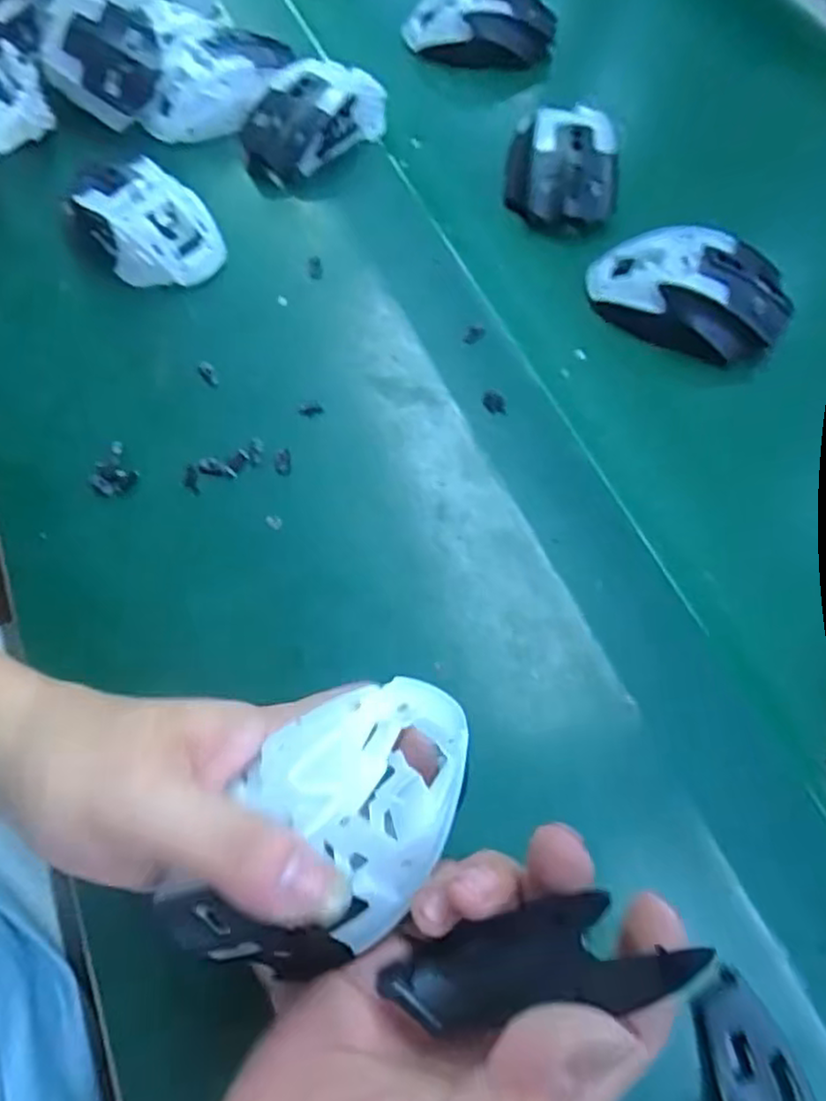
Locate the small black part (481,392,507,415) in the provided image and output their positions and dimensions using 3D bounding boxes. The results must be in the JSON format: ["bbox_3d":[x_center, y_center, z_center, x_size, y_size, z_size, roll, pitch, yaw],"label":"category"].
[{"bbox_3d":[0.045,-0.082,0.389,0.013,0.005,0.012,5,65,1],"label":"small black part"}]

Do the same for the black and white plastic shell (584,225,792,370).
[{"bbox_3d":[0.167,-0.159,0.421,0.115,0.033,0.074,25,66,10],"label":"black and white plastic shell"}]

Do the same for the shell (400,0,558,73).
[{"bbox_3d":[0.052,-0.409,0.542,0.114,0.035,0.068,10,65,3],"label":"shell"}]

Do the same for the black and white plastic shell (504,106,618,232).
[{"bbox_3d":[0.100,-0.252,0.463,0.069,0.034,0.079,6,65,1],"label":"black and white plastic shell"}]

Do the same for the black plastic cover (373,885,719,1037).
[{"bbox_3d":[0.035,0.112,0.191,0.092,0.021,0.024,-26,61,31],"label":"black plastic cover"}]

